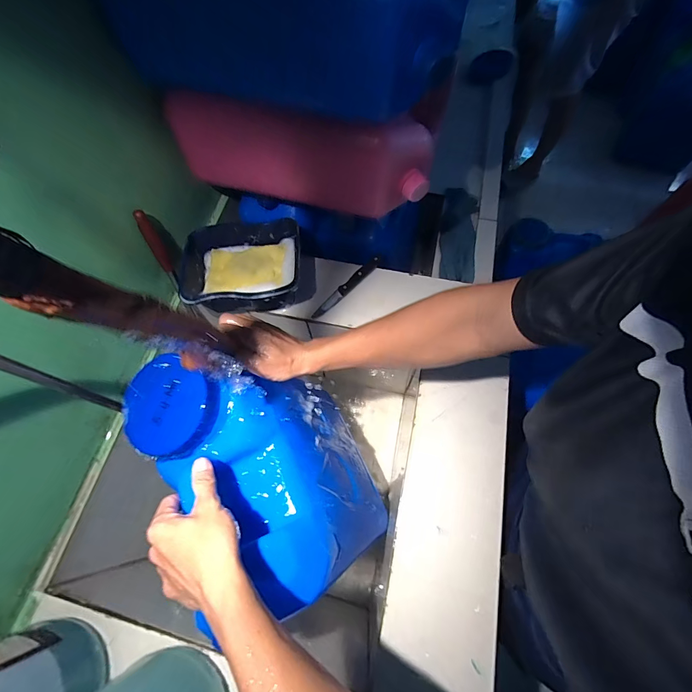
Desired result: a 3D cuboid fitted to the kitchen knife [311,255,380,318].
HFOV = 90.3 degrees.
[{"bbox_3d":[0.003,-0.111,0.642,0.031,0.017,0.168,38,74,17],"label":"kitchen knife"}]

